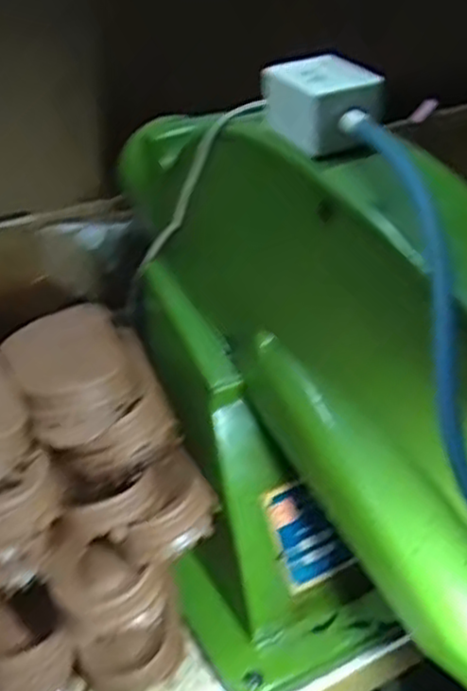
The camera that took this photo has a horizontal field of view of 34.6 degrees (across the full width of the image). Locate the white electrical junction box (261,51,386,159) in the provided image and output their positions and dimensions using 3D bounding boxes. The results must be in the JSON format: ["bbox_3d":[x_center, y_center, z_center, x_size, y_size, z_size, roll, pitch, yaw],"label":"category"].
[{"bbox_3d":[0.044,-0.115,0.362,0.037,0.033,0.065,-13,35,-16],"label":"white electrical junction box"}]

